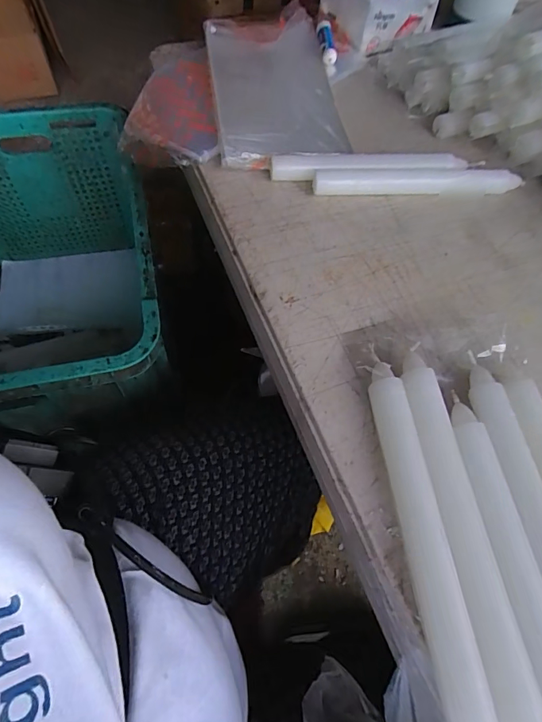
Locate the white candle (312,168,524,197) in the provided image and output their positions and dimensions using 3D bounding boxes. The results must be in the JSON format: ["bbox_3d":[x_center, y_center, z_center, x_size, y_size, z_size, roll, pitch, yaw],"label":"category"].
[{"bbox_3d":[0.137,-0.166,0.390,0.195,0.016,0.020,-3,59,-6],"label":"white candle"}]

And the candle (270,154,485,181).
[{"bbox_3d":[0.098,-0.183,0.398,0.196,0.022,0.018,-2,59,-5],"label":"candle"}]

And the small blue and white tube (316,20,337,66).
[{"bbox_3d":[0.067,-0.381,0.499,0.020,0.017,0.069,-2,59,-5],"label":"small blue and white tube"}]

